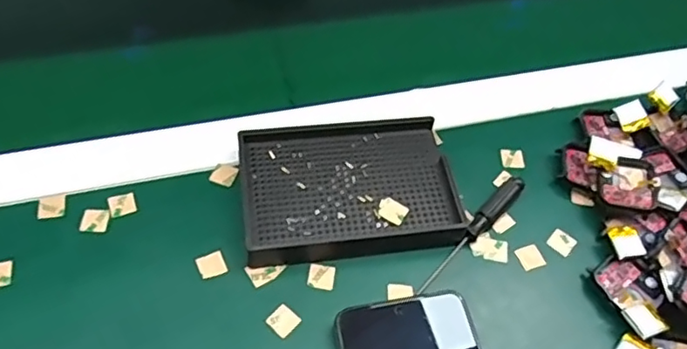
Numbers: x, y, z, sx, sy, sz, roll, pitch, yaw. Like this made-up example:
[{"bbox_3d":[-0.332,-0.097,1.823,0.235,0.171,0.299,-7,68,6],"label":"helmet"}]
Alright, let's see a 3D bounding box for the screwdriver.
[{"bbox_3d":[0.084,0.037,0.381,0.012,0.012,0.107,38,60,20],"label":"screwdriver"}]

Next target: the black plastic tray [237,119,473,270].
[{"bbox_3d":[0.003,0.007,0.390,0.136,0.021,0.097,-4,55,-8],"label":"black plastic tray"}]

